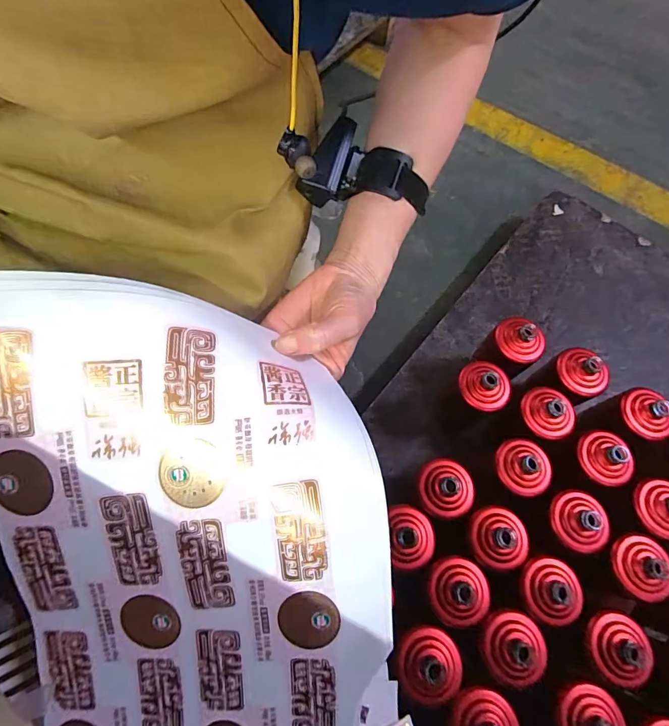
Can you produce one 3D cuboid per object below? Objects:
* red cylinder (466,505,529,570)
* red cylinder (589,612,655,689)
[{"bbox_3d":[0.222,0.234,0.539,0.073,0.034,0.075,6,68,0],"label":"red cylinder"},{"bbox_3d":[0.358,0.356,0.500,0.066,0.033,0.072,1,68,-2],"label":"red cylinder"}]

